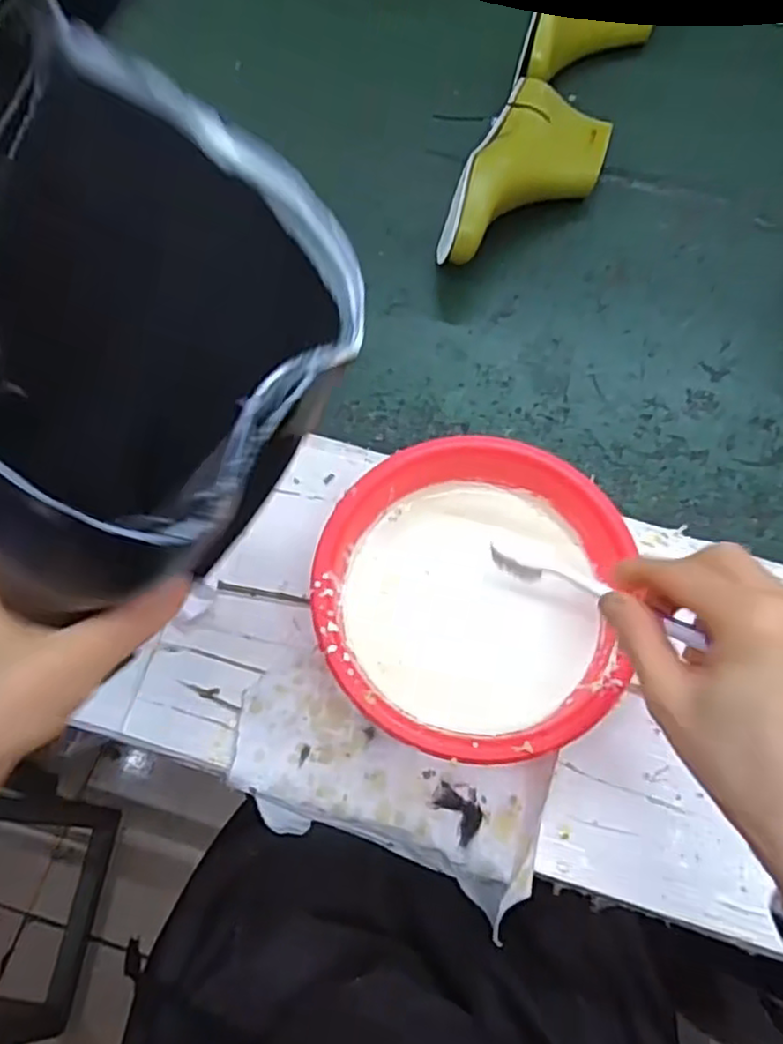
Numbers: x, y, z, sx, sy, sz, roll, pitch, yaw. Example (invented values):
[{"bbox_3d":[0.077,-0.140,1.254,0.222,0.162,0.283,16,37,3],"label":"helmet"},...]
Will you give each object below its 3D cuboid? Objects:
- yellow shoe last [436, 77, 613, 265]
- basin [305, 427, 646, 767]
[{"bbox_3d":[0.124,-0.306,0.622,0.100,0.079,0.229,23,70,10],"label":"yellow shoe last"},{"bbox_3d":[0.048,0.050,0.440,0.177,0.073,0.185,0,68,1],"label":"basin"}]

